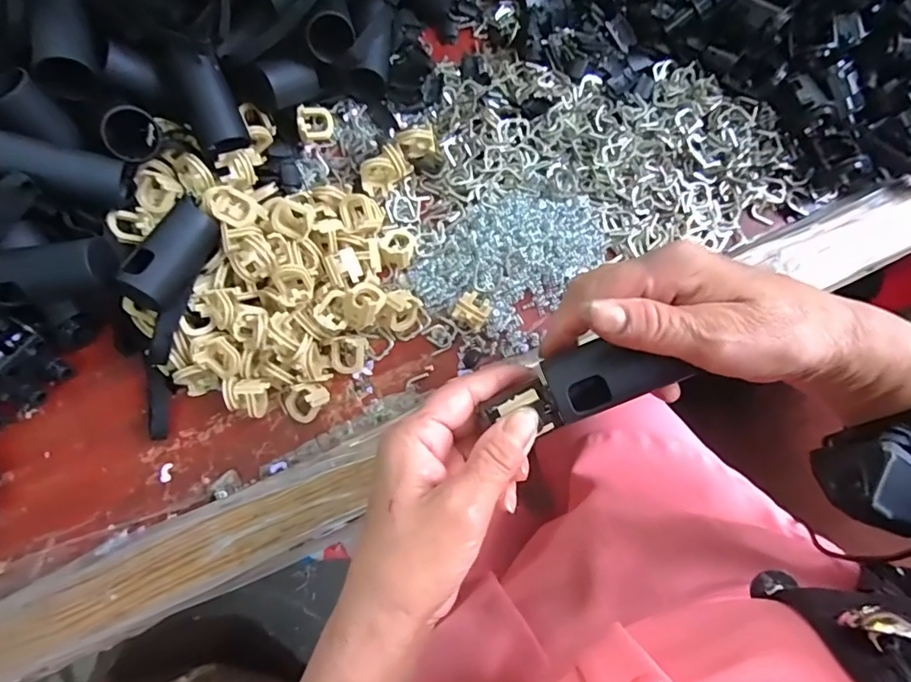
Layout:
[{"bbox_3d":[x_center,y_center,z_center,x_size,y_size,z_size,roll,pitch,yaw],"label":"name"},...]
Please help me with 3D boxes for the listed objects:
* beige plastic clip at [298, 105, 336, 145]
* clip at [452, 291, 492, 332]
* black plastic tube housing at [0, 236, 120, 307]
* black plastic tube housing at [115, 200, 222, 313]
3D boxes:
[{"bbox_3d":[-0.099,-0.153,0.363,0.024,0.014,0.022,-12,99,-19],"label":"beige plastic clip"},{"bbox_3d":[0.011,-0.021,0.327,0.021,0.018,0.022,27,81,7],"label":"clip"},{"bbox_3d":[-0.219,-0.036,0.279,0.065,0.028,0.028,-19,79,-2],"label":"black plastic tube housing"},{"bbox_3d":[-0.165,-0.050,0.297,0.024,0.024,0.066,18,63,5],"label":"black plastic tube housing"}]

